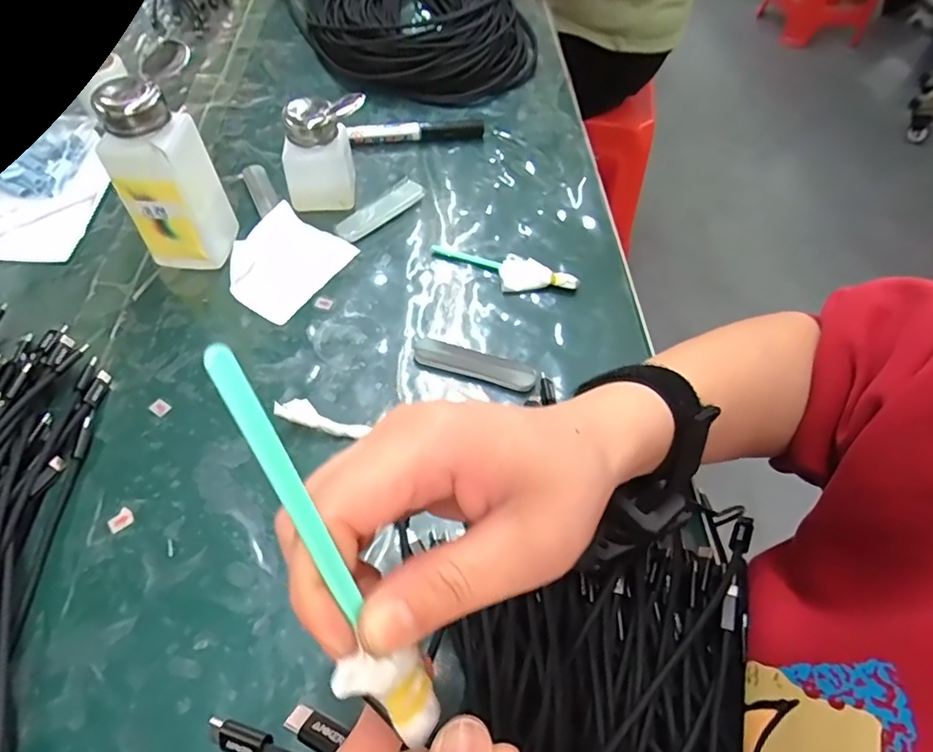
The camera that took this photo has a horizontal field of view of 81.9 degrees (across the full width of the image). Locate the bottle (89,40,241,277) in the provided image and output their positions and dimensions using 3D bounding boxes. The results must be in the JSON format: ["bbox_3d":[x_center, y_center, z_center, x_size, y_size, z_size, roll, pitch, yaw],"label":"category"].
[{"bbox_3d":[-0.207,-0.137,0.377,0.048,0.126,0.059,10,56,5],"label":"bottle"}]

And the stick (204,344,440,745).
[{"bbox_3d":[-0.033,0.048,0.129,0.019,0.117,0.010,-28,18,-19],"label":"stick"}]

